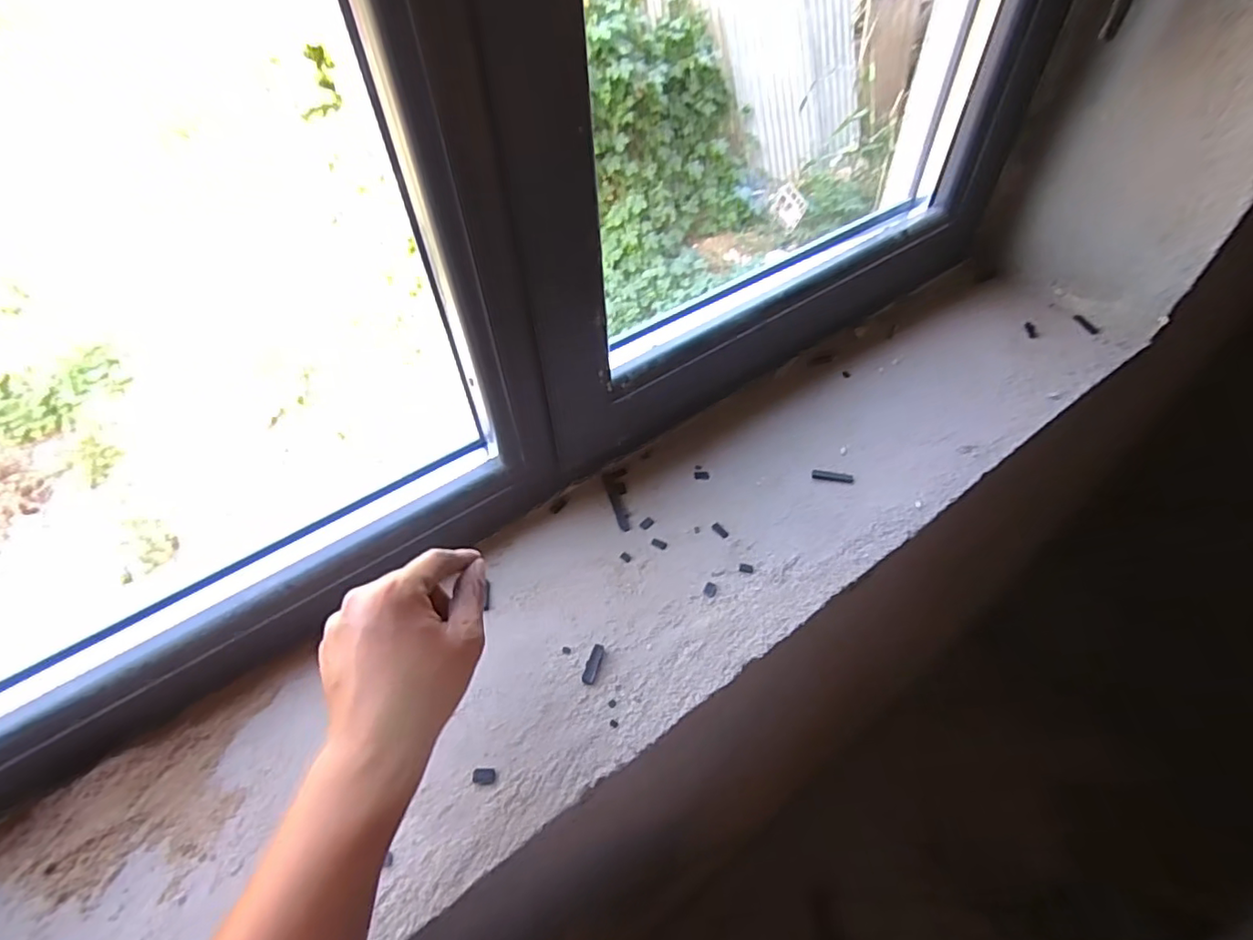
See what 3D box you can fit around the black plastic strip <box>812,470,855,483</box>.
[{"bbox_3d":[0.201,0.006,0.579,0.039,0.004,0.009,9,50,9],"label":"black plastic strip"}]

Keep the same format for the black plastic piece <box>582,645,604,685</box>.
[{"bbox_3d":[-0.026,0.151,0.462,0.010,0.004,0.031,11,51,11],"label":"black plastic piece"}]

